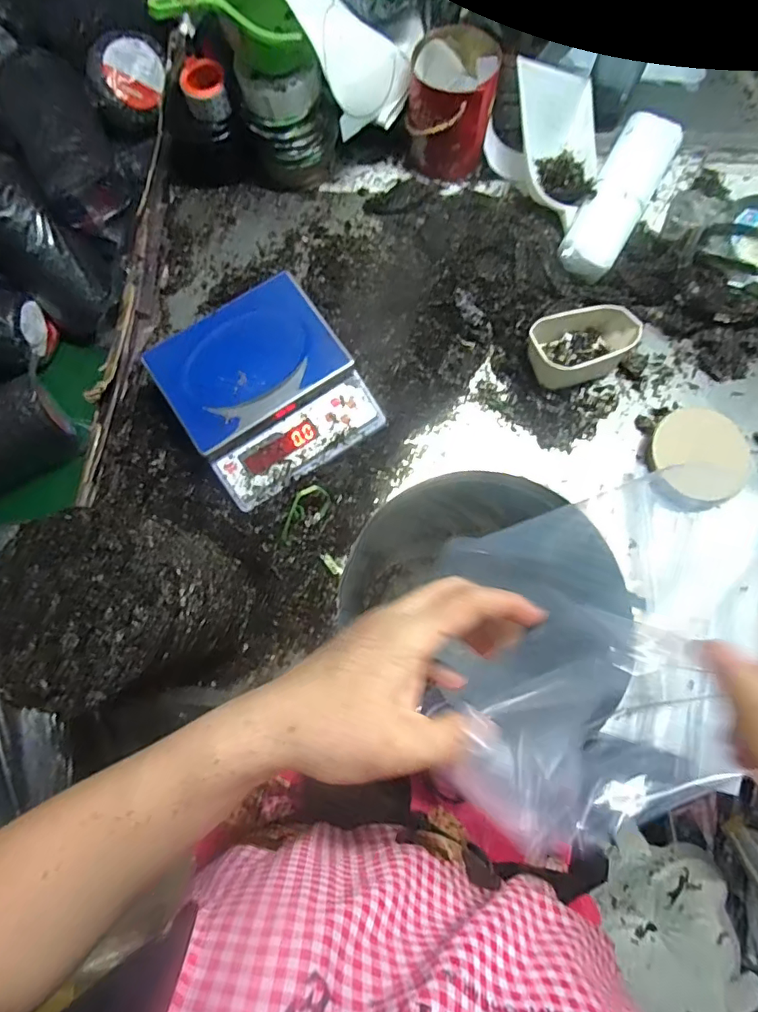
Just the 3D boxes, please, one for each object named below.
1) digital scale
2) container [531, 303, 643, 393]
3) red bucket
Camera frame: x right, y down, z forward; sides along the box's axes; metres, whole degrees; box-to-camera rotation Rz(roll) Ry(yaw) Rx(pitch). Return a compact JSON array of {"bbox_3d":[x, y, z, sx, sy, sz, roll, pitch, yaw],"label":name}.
[{"bbox_3d":[-0.180,-0.183,0.834,0.271,0.107,0.281,-33,78,-8],"label":"digital scale"},{"bbox_3d":[0.347,-0.278,0.882,0.174,0.066,0.112,-19,76,-4],"label":"container"},{"bbox_3d":[0.129,-0.716,0.916,0.142,0.160,0.148,0,76,0],"label":"red bucket"}]

